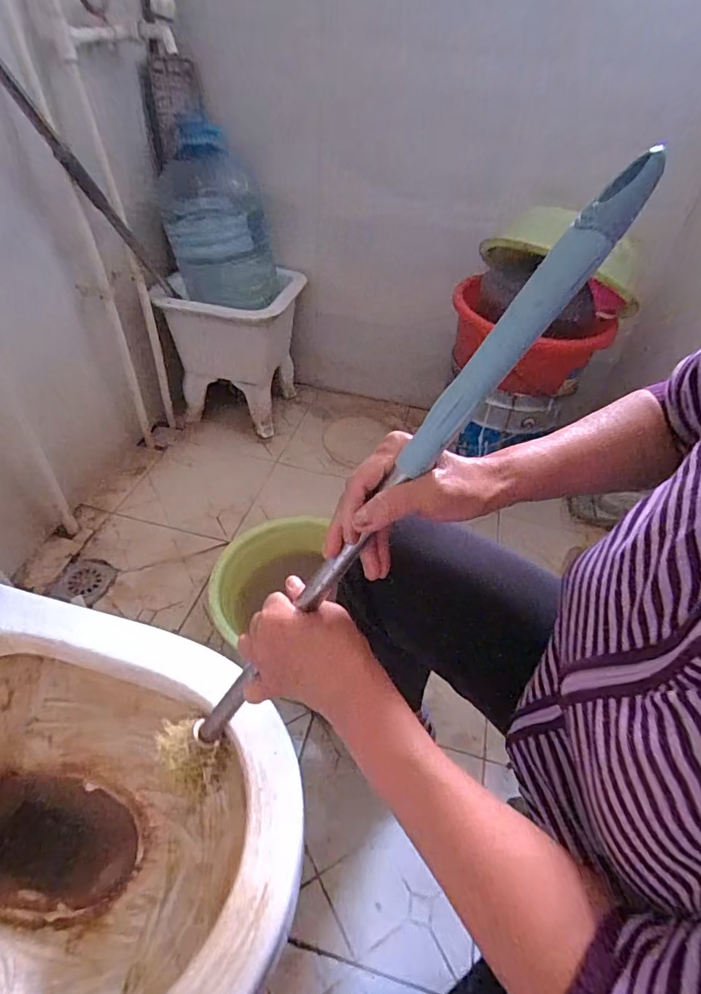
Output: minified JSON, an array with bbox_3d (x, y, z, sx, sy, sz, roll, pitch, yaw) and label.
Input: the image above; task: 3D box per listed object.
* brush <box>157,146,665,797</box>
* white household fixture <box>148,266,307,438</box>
[{"bbox_3d":[0.004,0.027,0.348,0.034,0.543,0.050,14,31,-46],"label":"brush"},{"bbox_3d":[-0.305,-0.383,1.318,0.316,0.361,0.231,6,45,0],"label":"white household fixture"}]

